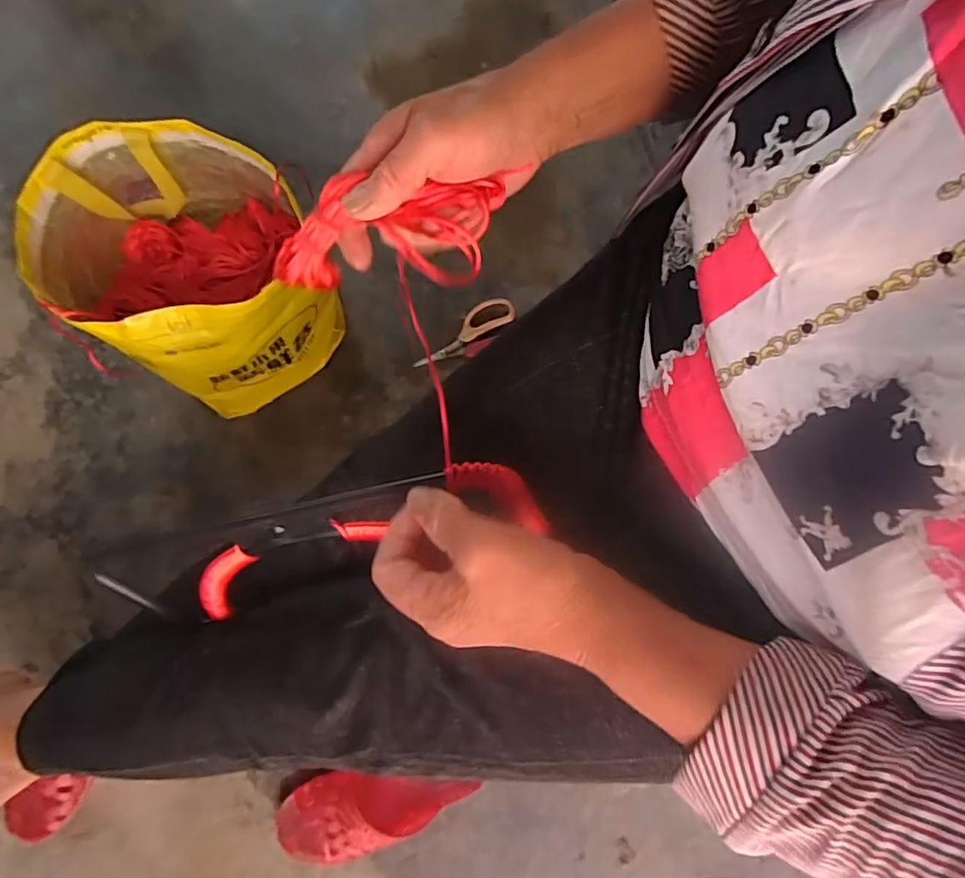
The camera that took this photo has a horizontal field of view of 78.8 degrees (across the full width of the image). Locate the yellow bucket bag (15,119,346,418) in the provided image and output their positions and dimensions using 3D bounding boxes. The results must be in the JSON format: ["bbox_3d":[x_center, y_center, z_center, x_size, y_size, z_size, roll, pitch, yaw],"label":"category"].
[{"bbox_3d":[-0.310,-0.180,0.677,0.249,0.259,0.232,40,83,8],"label":"yellow bucket bag"}]

